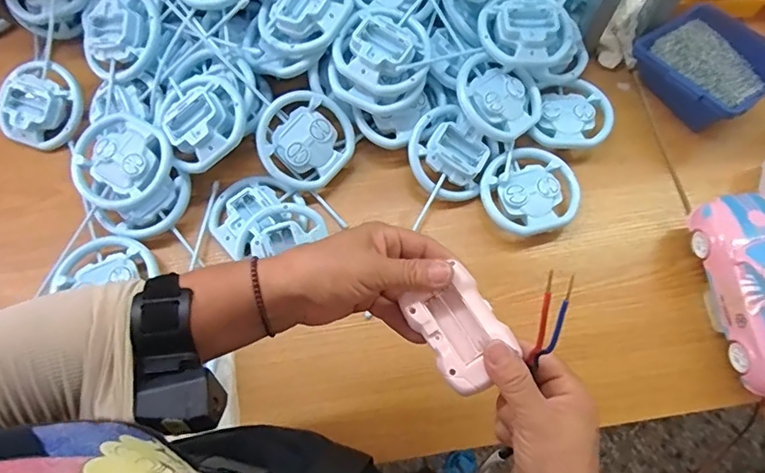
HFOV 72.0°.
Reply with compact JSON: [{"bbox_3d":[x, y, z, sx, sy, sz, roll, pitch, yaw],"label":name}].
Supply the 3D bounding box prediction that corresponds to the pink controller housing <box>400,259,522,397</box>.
[{"bbox_3d":[0.054,0.064,0.351,0.049,0.020,0.073,-27,71,-10],"label":"pink controller housing"}]

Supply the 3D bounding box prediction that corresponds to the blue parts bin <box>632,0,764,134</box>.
[{"bbox_3d":[0.366,-0.191,0.595,0.119,0.062,0.137,-33,72,-12],"label":"blue parts bin"}]

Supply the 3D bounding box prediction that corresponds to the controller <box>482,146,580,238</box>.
[{"bbox_3d":[0.155,-0.048,0.560,0.093,0.026,0.092,0,69,0],"label":"controller"}]

